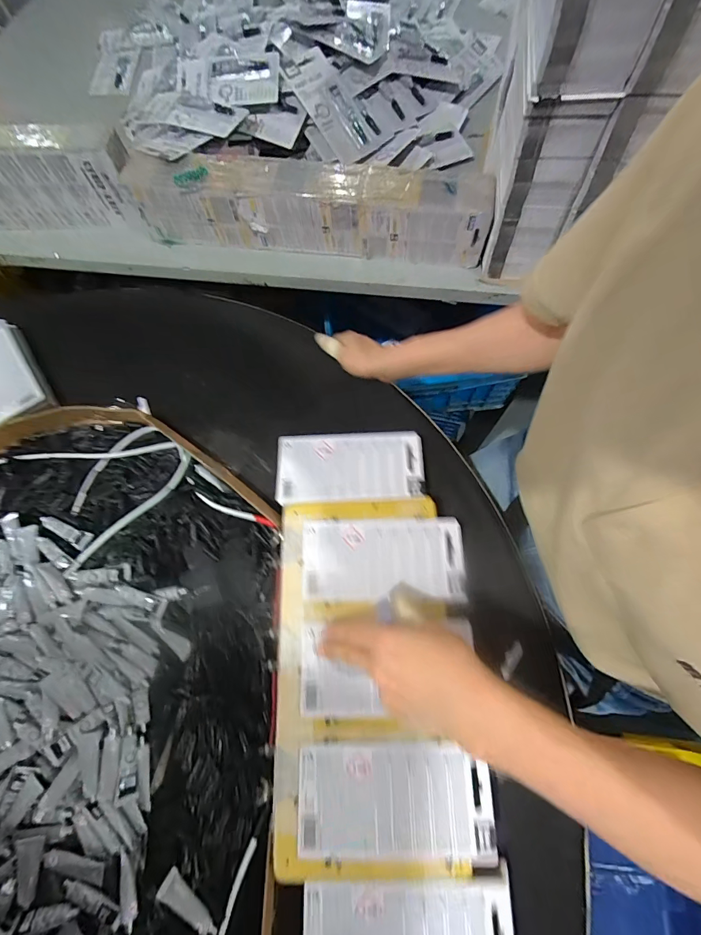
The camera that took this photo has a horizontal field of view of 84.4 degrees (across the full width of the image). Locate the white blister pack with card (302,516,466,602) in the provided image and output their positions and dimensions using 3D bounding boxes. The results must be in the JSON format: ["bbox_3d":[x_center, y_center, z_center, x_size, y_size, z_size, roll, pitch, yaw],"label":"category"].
[{"bbox_3d":[0.032,0.091,0.393,0.161,0.008,0.079,-1,70,2],"label":"white blister pack with card"}]

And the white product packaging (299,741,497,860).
[{"bbox_3d":[0.036,0.276,0.322,0.157,0.005,0.077,-3,70,1],"label":"white product packaging"}]

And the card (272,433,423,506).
[{"bbox_3d":[-0.001,-0.002,0.444,0.164,0.009,0.082,-4,70,1],"label":"card"}]

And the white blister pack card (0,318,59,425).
[{"bbox_3d":[-0.467,-0.118,0.518,0.088,0.030,0.184,-35,72,-10],"label":"white blister pack card"}]

